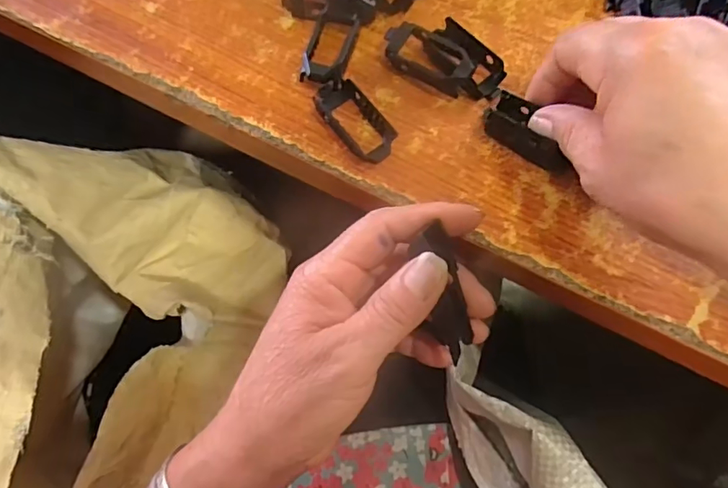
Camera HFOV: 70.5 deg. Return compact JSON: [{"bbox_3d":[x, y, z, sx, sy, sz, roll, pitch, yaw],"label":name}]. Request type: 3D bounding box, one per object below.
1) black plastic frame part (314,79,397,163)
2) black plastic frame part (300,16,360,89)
[{"bbox_3d":[-0.005,-0.065,0.268,0.024,0.008,0.053,-31,74,-10],"label":"black plastic frame part"},{"bbox_3d":[-0.018,-0.104,0.279,0.023,0.013,0.039,15,72,5],"label":"black plastic frame part"}]

